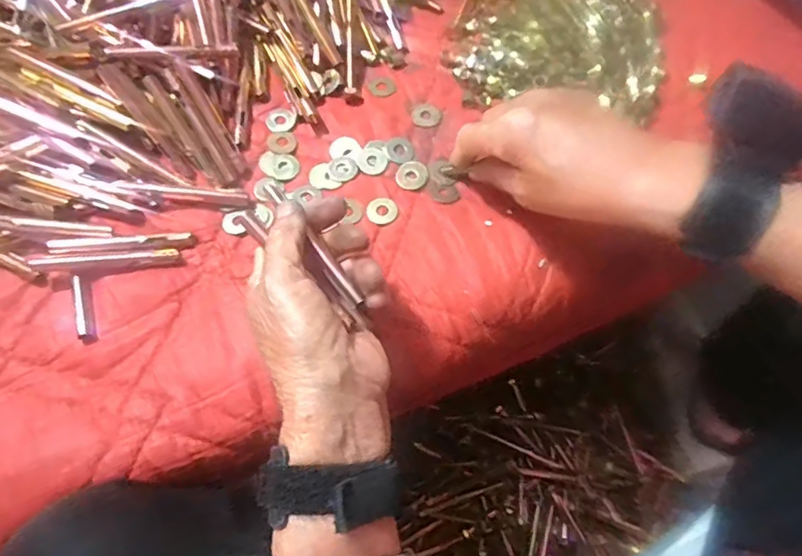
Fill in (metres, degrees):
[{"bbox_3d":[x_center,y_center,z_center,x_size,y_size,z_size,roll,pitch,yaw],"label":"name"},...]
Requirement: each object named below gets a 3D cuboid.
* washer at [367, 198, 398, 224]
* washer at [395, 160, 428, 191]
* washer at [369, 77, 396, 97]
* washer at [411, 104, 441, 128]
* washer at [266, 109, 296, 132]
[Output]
[{"bbox_3d":[-0.013,-0.048,0.411,0.022,0.004,0.020,0,67,-1],"label":"washer"},{"bbox_3d":[0.008,-0.076,0.426,0.025,0.004,0.022,-36,73,-15],"label":"washer"},{"bbox_3d":[-0.014,-0.148,0.451,0.020,0.004,0.018,-39,73,-16],"label":"washer"},{"bbox_3d":[0.020,-0.125,0.445,0.022,0.004,0.020,0,67,-1],"label":"washer"},{"bbox_3d":[-0.092,-0.122,0.450,0.022,0.004,0.022,0,67,-1],"label":"washer"}]

